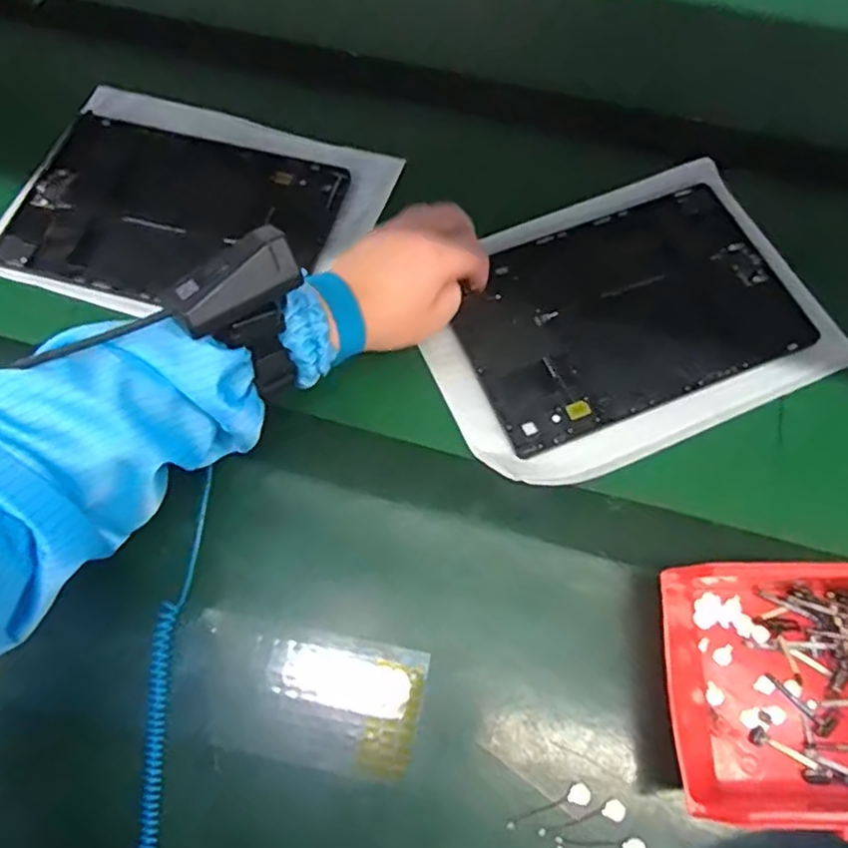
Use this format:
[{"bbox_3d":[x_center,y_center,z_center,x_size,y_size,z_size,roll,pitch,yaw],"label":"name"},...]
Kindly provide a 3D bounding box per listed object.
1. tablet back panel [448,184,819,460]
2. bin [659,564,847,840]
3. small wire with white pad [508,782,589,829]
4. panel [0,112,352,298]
[{"bbox_3d":[0.145,-0.081,0.490,0.236,0.013,0.150,-21,68,-9],"label":"tablet back panel"},{"bbox_3d":[0.204,0.138,0.359,0.149,0.068,0.133,2,66,0],"label":"bin"},{"bbox_3d":[0.067,0.206,0.364,0.048,0.004,0.011,-13,67,-6],"label":"small wire with white pad"},{"bbox_3d":[-0.195,-0.162,0.533,0.240,0.015,0.152,14,67,5],"label":"panel"}]

